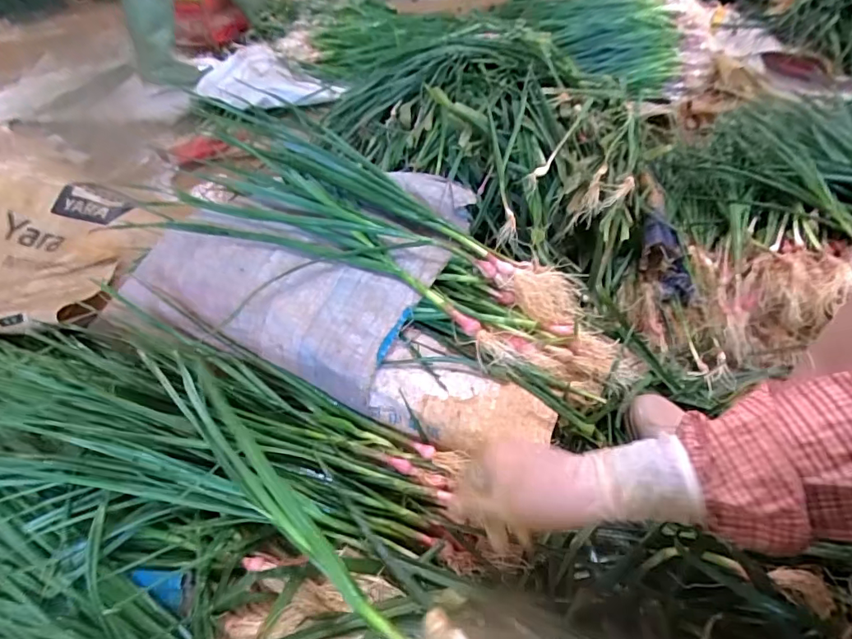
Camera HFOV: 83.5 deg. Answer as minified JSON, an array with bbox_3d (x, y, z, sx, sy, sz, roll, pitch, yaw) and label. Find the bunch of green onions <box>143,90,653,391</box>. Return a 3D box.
[{"bbox_3d":[-0.014,-0.084,0.597,0.593,0.084,0.225,30,55,8],"label":"bunch of green onions"}]

